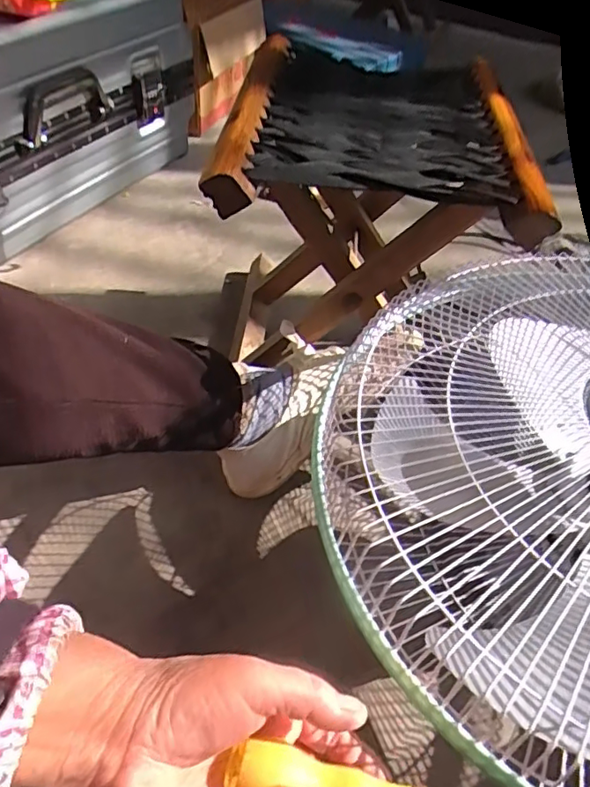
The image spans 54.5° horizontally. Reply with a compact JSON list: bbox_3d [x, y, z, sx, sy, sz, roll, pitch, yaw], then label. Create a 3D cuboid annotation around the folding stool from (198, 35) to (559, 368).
[{"bbox_3d":[0.050,-0.153,0.636,0.254,0.326,0.353,2,47,-4],"label":"folding stool"}]

